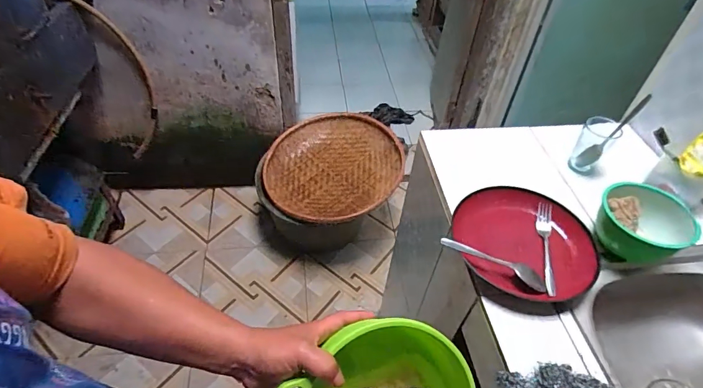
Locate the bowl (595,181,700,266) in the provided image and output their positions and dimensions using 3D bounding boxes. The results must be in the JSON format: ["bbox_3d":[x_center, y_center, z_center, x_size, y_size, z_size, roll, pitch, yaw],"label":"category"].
[{"bbox_3d":[0.477,0.048,0.653,0.124,0.088,0.132,-24,52,-24],"label":"bowl"}]

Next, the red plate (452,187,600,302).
[{"bbox_3d":[0.281,0.076,0.652,0.224,0.026,0.211,33,53,25],"label":"red plate"}]

